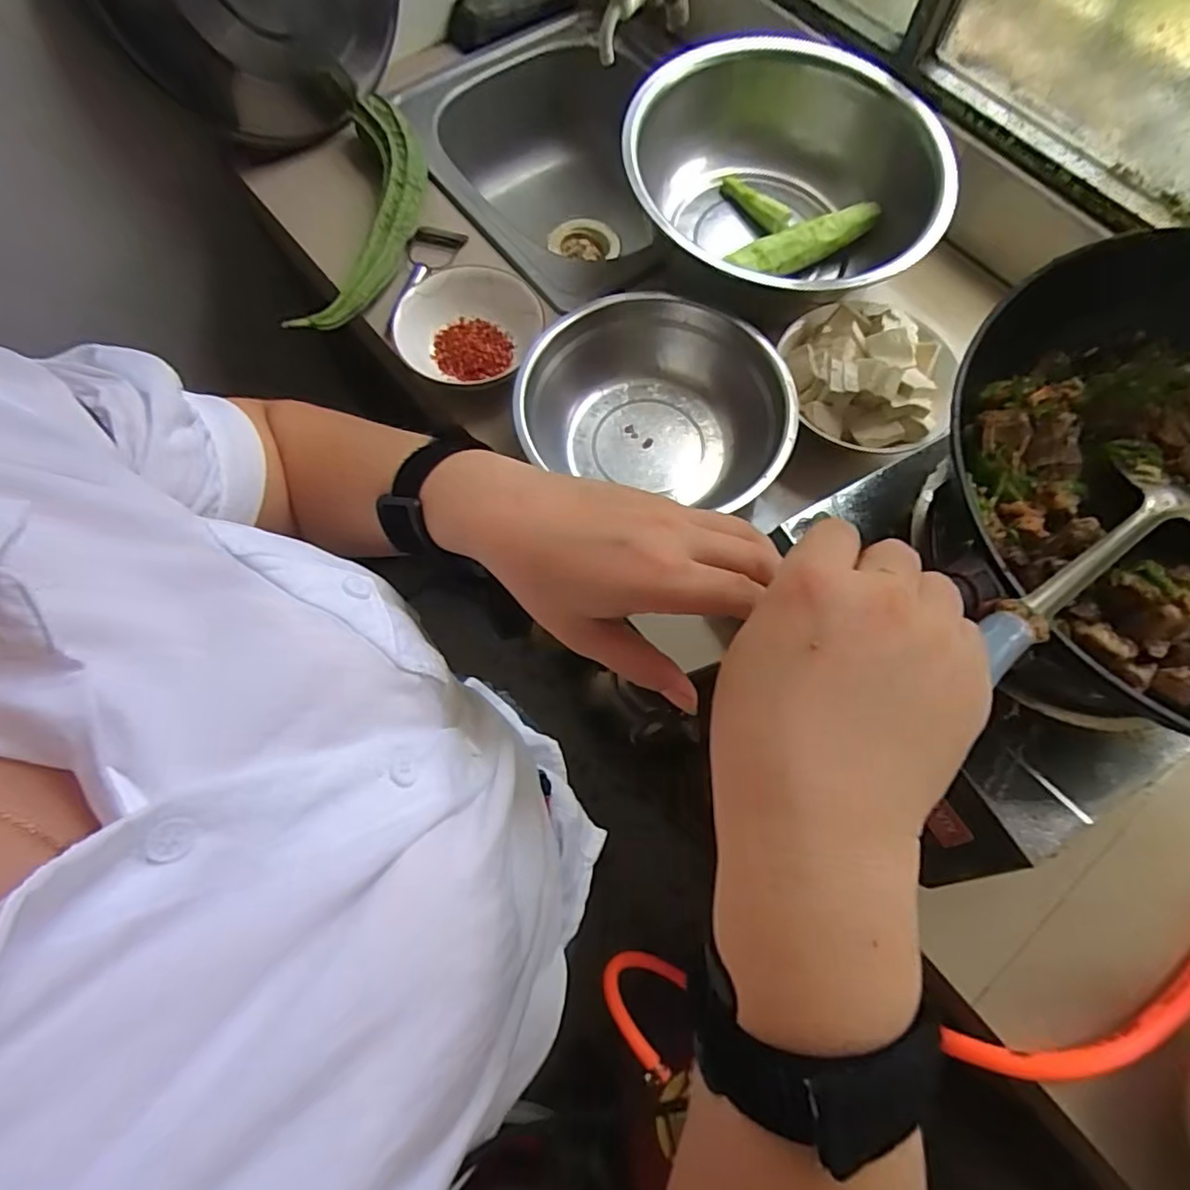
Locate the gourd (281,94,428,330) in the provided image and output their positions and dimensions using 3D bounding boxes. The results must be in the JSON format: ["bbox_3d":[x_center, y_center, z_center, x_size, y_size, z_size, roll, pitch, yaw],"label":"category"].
[{"bbox_3d":[-0.243,-0.402,0.666,0.086,0.062,0.323,5,70,1],"label":"gourd"}]

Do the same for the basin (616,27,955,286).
[{"bbox_3d":[0.205,-0.441,0.659,0.311,0.130,0.282,24,72,7],"label":"basin"}]

